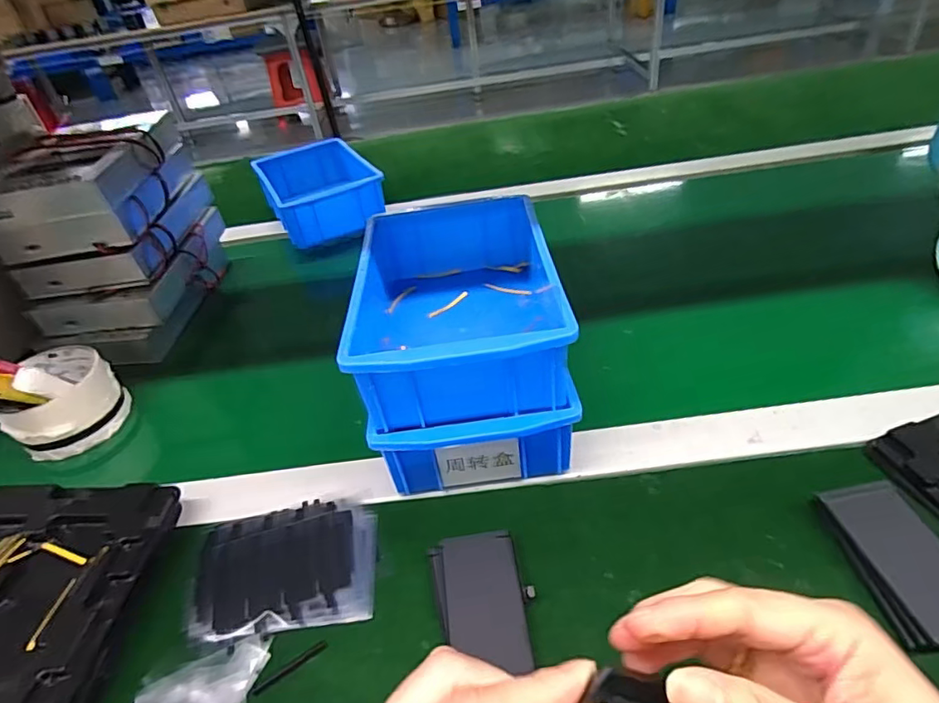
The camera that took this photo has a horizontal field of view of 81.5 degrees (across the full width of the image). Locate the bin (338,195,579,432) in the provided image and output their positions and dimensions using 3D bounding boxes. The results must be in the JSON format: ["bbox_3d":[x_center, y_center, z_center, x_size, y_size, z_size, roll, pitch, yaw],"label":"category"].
[{"bbox_3d":[-0.010,-0.040,0.392,0.130,0.064,0.202,-8,40,2],"label":"bin"}]

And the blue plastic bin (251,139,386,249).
[{"bbox_3d":[-0.203,-0.219,0.734,0.128,0.057,0.186,-23,42,-16],"label":"blue plastic bin"}]

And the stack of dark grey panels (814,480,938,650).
[{"bbox_3d":[0.237,0.113,0.295,0.050,0.017,0.086,-9,40,1],"label":"stack of dark grey panels"}]

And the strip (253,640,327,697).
[{"bbox_3d":[-0.098,0.172,0.298,0.042,0.004,0.005,-31,44,-24],"label":"strip"}]

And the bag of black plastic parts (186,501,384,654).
[{"bbox_3d":[-0.115,0.133,0.340,0.111,0.011,0.082,-12,40,-3],"label":"bag of black plastic parts"}]

